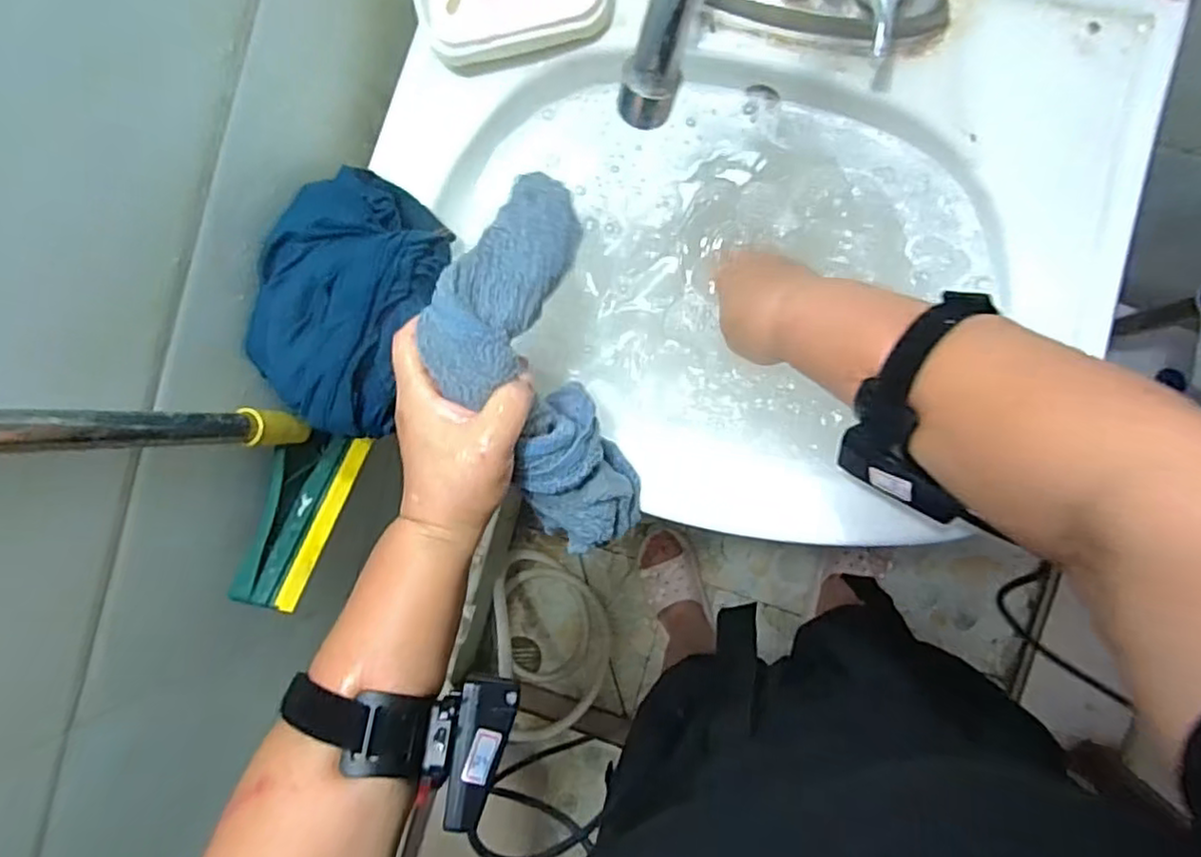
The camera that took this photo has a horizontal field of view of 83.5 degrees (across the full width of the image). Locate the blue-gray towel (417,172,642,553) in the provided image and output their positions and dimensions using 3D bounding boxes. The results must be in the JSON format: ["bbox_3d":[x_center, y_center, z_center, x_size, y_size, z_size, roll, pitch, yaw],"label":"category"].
[{"bbox_3d":[-0.033,-0.027,0.388,0.078,0.099,0.213,-15,107,9],"label":"blue-gray towel"}]

